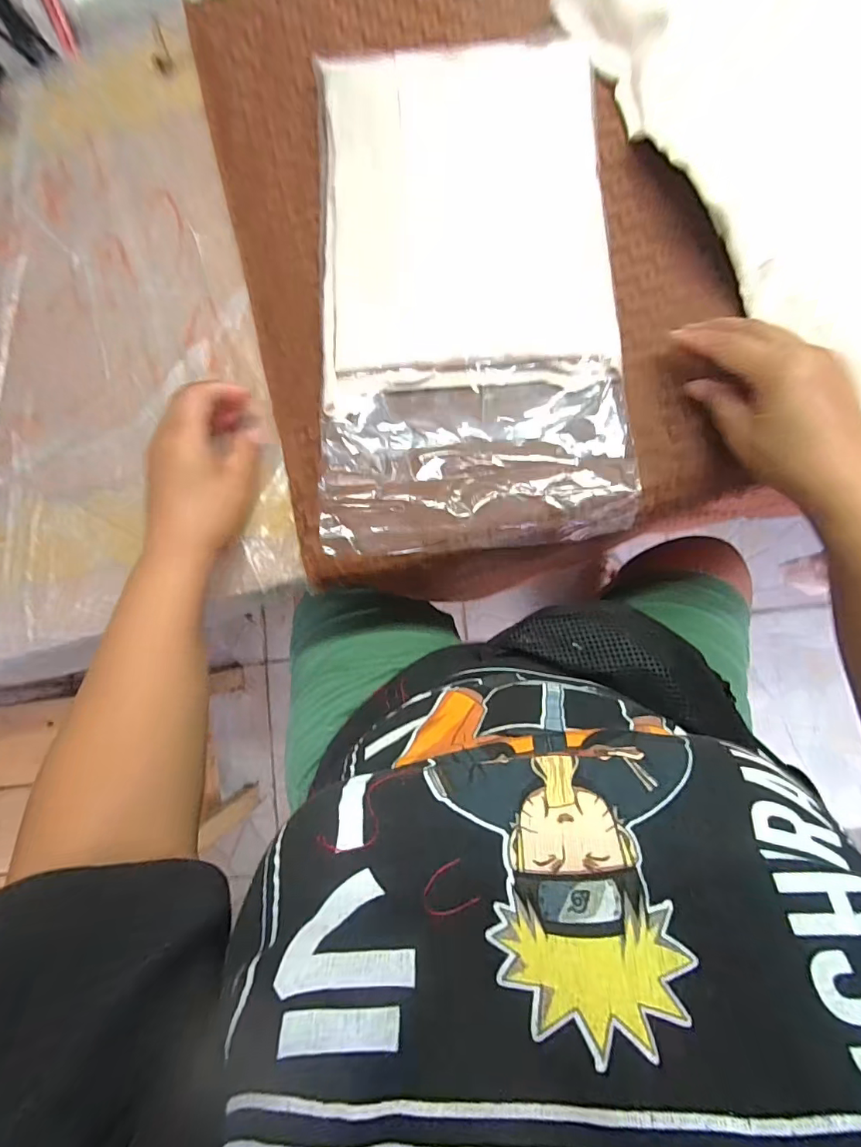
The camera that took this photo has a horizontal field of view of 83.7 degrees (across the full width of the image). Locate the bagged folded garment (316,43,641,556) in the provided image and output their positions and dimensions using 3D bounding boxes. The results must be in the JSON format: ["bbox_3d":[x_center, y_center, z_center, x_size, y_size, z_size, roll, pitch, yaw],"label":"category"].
[{"bbox_3d":[0.022,-0.197,0.342,0.215,0.032,0.351,-5,86,6],"label":"bagged folded garment"}]

